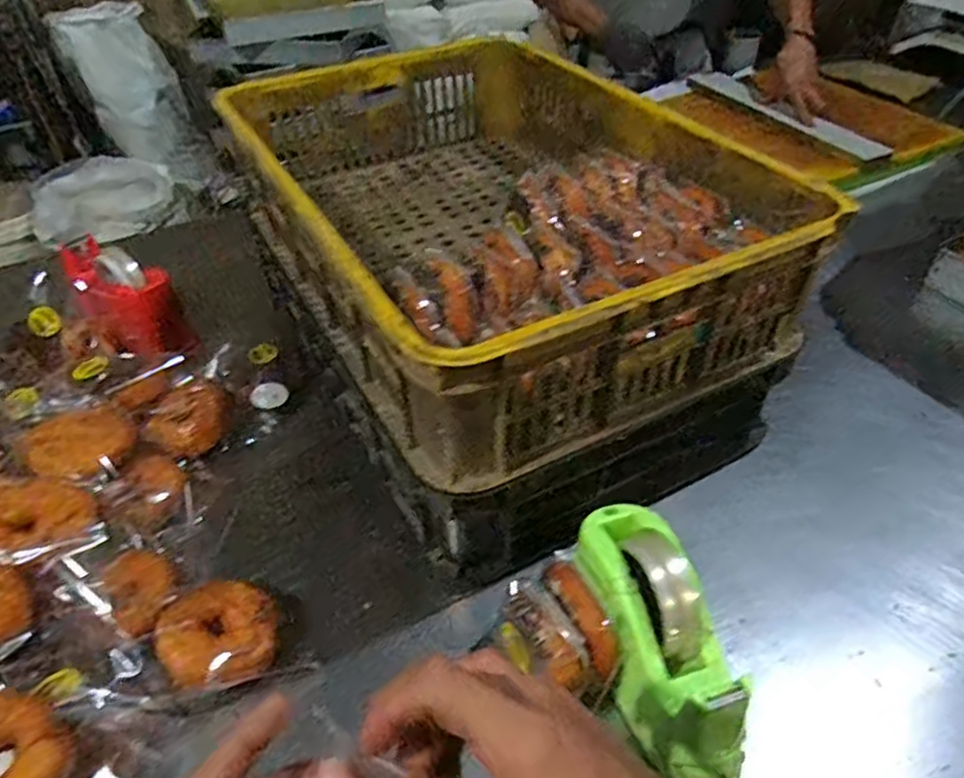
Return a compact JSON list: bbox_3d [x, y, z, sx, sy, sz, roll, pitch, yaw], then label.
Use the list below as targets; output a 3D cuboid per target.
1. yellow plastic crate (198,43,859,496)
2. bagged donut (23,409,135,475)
[{"bbox_3d":[-0.009,-0.199,0.745,0.394,0.167,0.606,-22,48,-19],"label":"yellow plastic crate"},{"bbox_3d":[-0.402,0.045,0.680,0.088,0.030,0.088,-30,51,-26],"label":"bagged donut"}]

